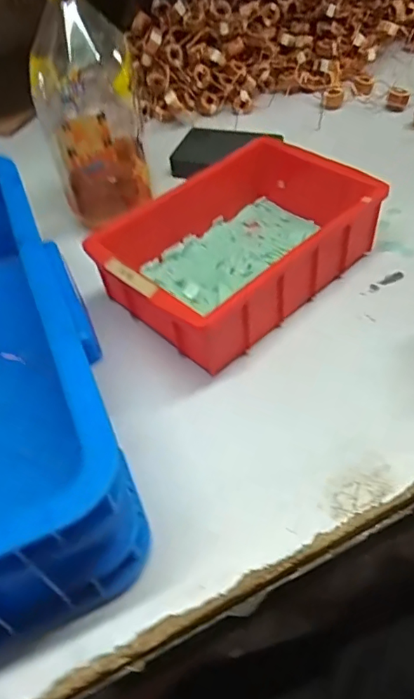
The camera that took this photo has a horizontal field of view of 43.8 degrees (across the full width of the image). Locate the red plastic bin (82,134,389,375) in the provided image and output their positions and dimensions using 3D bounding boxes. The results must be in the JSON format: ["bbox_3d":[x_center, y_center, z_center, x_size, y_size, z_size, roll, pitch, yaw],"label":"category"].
[{"bbox_3d":[0.022,-0.084,0.402,0.200,0.055,0.134,-37,56,-24],"label":"red plastic bin"}]

